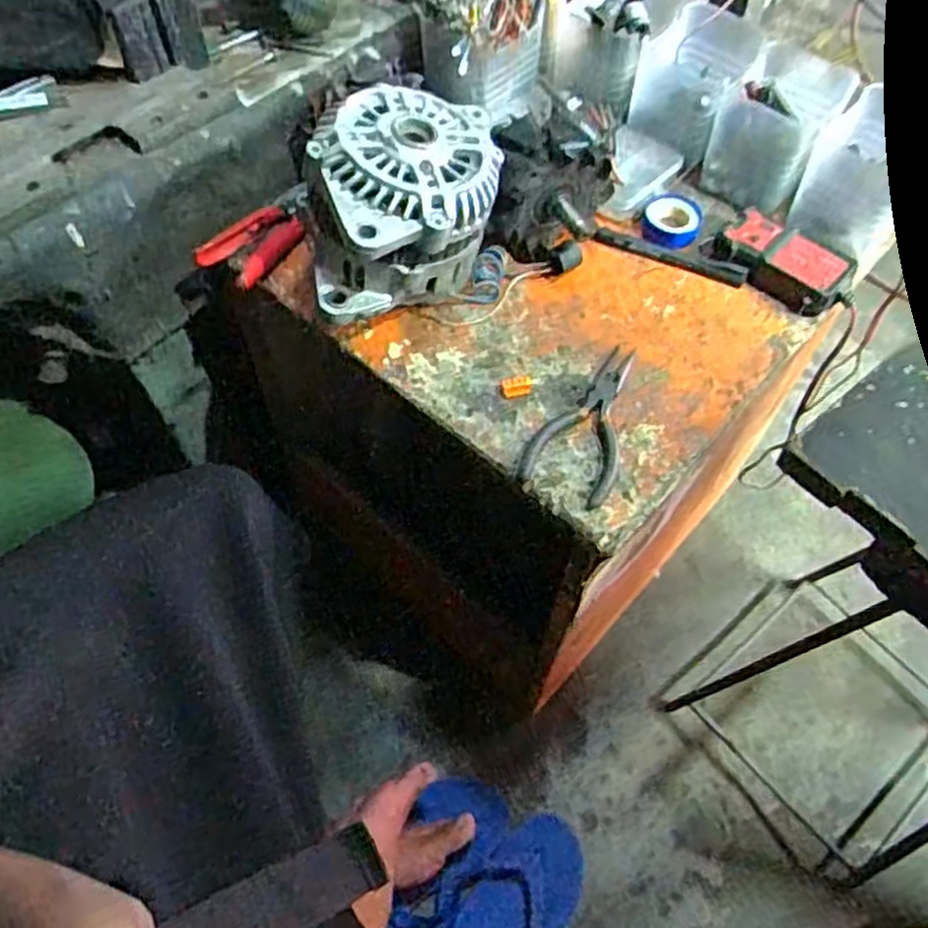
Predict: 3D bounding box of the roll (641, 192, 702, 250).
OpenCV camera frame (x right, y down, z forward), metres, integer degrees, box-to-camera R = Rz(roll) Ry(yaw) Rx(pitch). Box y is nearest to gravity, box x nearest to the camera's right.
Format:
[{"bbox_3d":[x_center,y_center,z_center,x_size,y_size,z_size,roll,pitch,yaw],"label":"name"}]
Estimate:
[{"bbox_3d":[0.185,-0.215,0.694,0.051,0.016,0.058,14,60,7],"label":"roll"}]

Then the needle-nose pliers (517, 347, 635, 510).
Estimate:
[{"bbox_3d":[0.096,-0.037,0.585,0.065,0.010,0.147,23,62,11],"label":"needle-nose pliers"}]

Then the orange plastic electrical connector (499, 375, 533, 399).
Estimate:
[{"bbox_3d":[0.041,-0.060,0.602,0.026,0.005,0.018,-12,61,-8],"label":"orange plastic electrical connector"}]

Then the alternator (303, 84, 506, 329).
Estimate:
[{"bbox_3d":[-0.044,-0.193,0.590,0.142,0.119,0.157,-3,60,-3],"label":"alternator"}]

